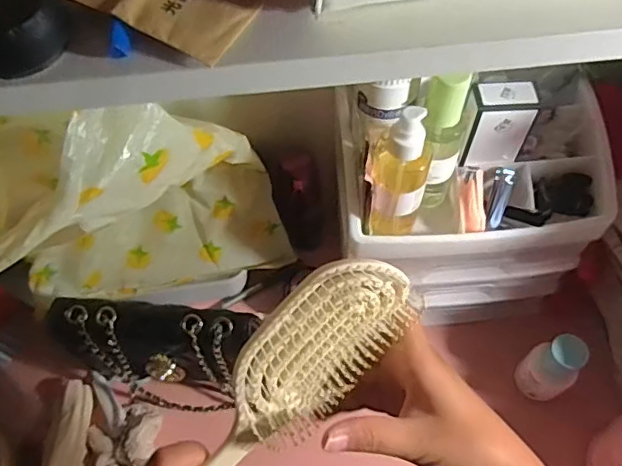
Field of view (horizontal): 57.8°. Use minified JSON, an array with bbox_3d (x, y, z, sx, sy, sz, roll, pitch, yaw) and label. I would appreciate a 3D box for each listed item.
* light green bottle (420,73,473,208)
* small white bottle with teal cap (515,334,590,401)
[{"bbox_3d":[0.108,-0.070,0.469,0.035,0.148,0.031,2,62,4],"label":"light green bottle"},{"bbox_3d":[0.255,0.151,0.610,0.045,0.127,0.051,-28,65,-12],"label":"small white bottle with teal cap"}]

